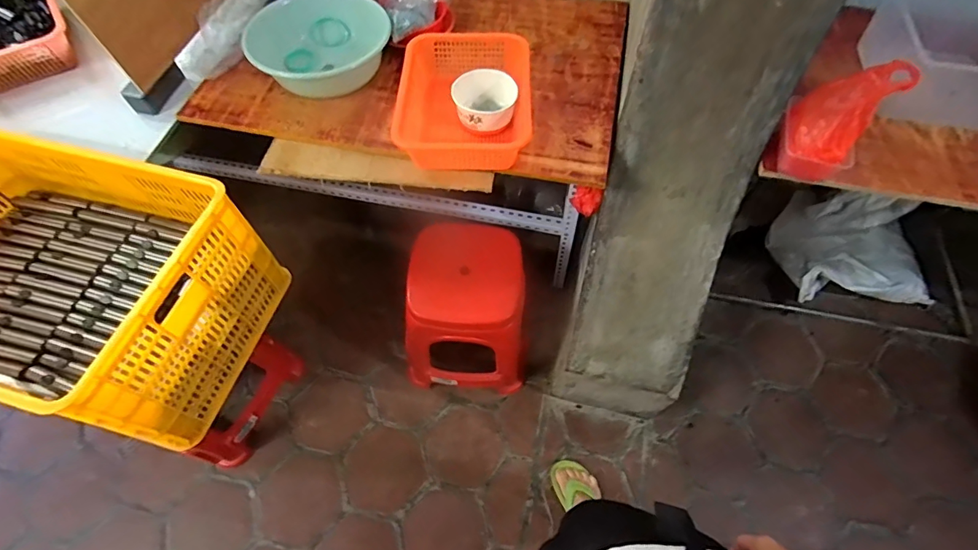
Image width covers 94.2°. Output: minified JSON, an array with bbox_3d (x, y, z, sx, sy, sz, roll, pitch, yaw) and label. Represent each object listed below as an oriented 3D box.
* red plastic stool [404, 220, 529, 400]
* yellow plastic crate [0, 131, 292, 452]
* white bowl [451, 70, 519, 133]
[{"bbox_3d":[-0.070,0.110,1.226,0.315,0.432,0.316,1,62,1],"label":"red plastic stool"},{"bbox_3d":[-0.782,0.013,0.849,0.583,0.289,0.395,14,63,7],"label":"yellow plastic crate"},{"bbox_3d":[-0.006,-0.349,0.925,0.122,0.068,0.131,0,62,0],"label":"white bowl"}]

